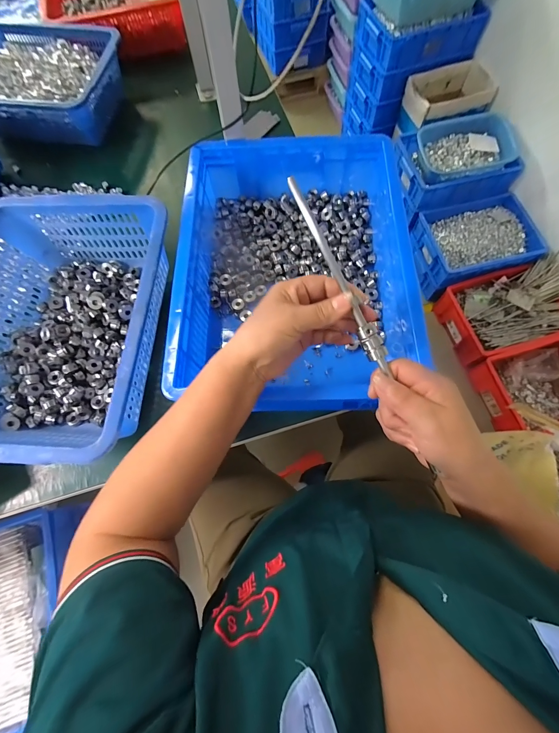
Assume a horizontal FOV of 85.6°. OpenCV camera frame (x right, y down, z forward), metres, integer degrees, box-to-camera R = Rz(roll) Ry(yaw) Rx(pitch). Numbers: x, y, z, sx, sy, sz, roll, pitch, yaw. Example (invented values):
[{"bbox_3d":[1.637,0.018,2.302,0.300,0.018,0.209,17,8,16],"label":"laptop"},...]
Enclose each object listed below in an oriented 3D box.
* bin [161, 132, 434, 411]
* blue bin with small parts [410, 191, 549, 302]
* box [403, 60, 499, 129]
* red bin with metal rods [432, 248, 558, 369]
[{"bbox_3d":[0.018,-0.150,0.445,0.301,0.105,0.393,-1,71,1],"label":"bin"},{"bbox_3d":[0.819,-0.527,1.289,0.469,0.165,0.358,-19,72,-5],"label":"blue bin with small parts"},{"bbox_3d":[0.715,-1.151,1.257,0.363,0.095,0.215,-17,71,-4],"label":"box"},{"bbox_3d":[0.924,-0.223,1.201,0.493,0.158,0.332,-15,71,-4],"label":"red bin with metal rods"}]

